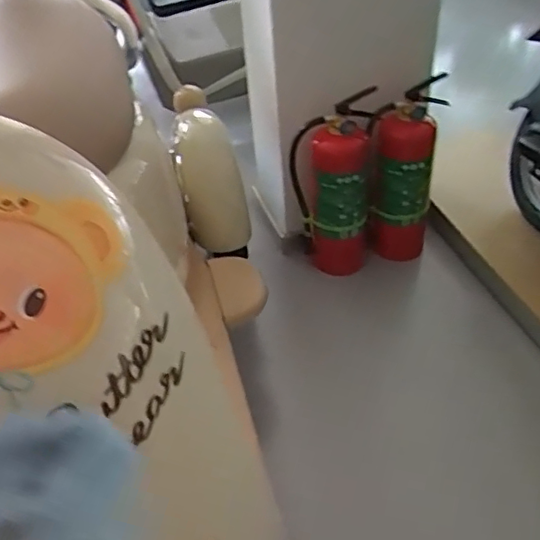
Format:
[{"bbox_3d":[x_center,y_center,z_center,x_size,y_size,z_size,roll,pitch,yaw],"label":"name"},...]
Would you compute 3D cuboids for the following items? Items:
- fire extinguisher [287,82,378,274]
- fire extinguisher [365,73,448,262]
[{"bbox_3d":[0.142,-0.160,1.284,0.170,0.416,0.105,-3,41,4],"label":"fire extinguisher"},{"bbox_3d":[0.303,-0.213,1.289,0.123,0.402,0.117,15,45,22],"label":"fire extinguisher"}]

